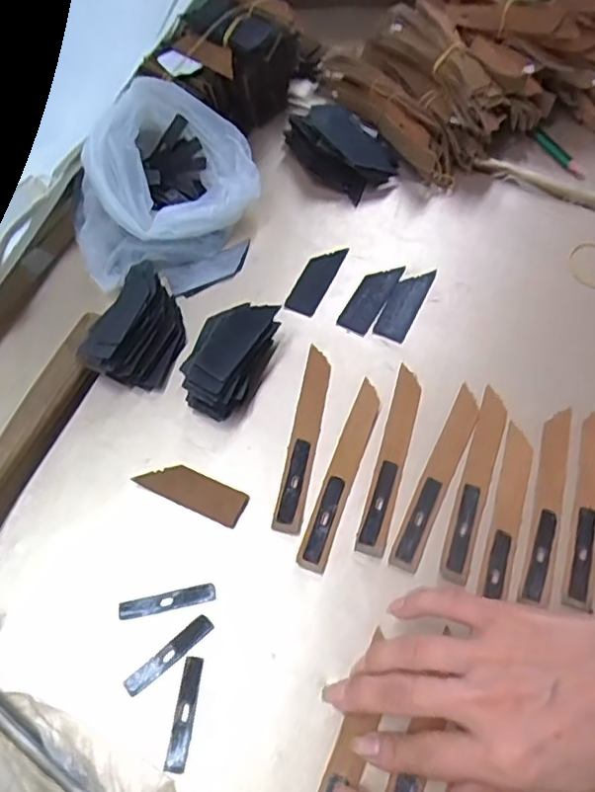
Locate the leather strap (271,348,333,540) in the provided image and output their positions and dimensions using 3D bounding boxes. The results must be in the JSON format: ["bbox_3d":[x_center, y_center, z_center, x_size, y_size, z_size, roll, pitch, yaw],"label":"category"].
[{"bbox_3d":[0.004,0.025,0.383,0.017,0.005,0.125,9,63,6],"label":"leather strap"}]

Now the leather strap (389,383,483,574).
[{"bbox_3d":[0.087,0.048,0.370,0.016,0.004,0.126,24,65,13],"label":"leather strap"}]

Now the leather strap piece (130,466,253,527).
[{"bbox_3d":[-0.063,0.056,0.366,0.065,0.004,0.022,22,65,12],"label":"leather strap piece"}]

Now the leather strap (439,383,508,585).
[{"bbox_3d":[0.109,0.051,0.368,0.017,0.006,0.125,18,64,10],"label":"leather strap"}]

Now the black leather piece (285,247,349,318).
[{"bbox_3d":[0.014,-0.086,0.440,0.022,0.004,0.066,22,65,12],"label":"black leather piece"}]

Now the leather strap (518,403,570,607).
[{"bbox_3d":[0.149,0.061,0.361,0.016,0.004,0.120,16,64,9],"label":"leather strap"}]

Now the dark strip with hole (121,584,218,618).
[{"bbox_3d":[-0.072,0.114,0.336,0.053,0.004,0.009,-10,61,-7],"label":"dark strip with hole"}]

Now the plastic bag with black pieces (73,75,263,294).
[{"bbox_3d":[-0.094,-0.152,0.438,0.132,0.077,0.133,-7,62,-3],"label":"plastic bag with black pieces"}]

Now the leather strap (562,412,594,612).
[{"bbox_3d":[0.175,0.062,0.362,0.016,0.004,0.126,16,64,9],"label":"leather strap"}]

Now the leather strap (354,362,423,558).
[{"bbox_3d":[0.059,0.037,0.375,0.017,0.004,0.124,16,63,5],"label":"leather strap"}]

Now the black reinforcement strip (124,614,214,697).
[{"bbox_3d":[-0.068,0.138,0.323,0.053,0.004,0.011,-37,68,-20],"label":"black reinforcement strip"}]

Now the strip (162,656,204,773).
[{"bbox_3d":[-0.058,0.162,0.311,0.010,0.004,0.053,8,61,3],"label":"strip"}]

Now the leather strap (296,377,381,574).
[{"bbox_3d":[0.028,0.045,0.370,0.017,0.004,0.125,18,64,10],"label":"leather strap"}]

